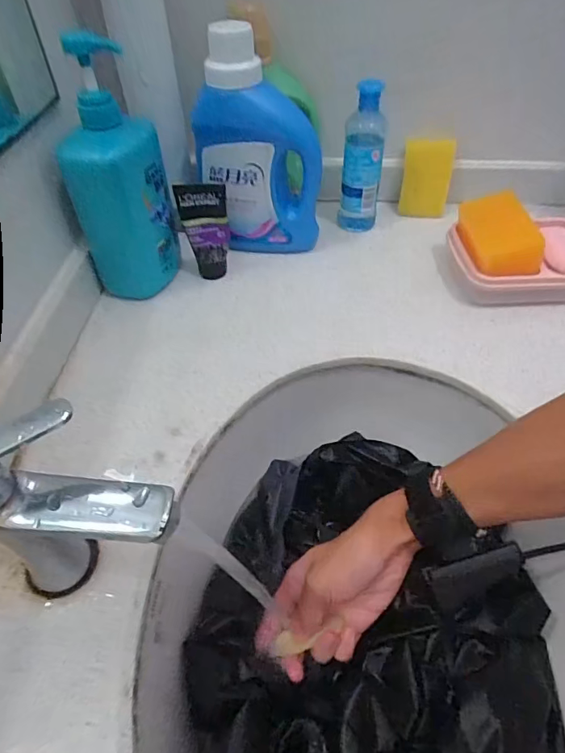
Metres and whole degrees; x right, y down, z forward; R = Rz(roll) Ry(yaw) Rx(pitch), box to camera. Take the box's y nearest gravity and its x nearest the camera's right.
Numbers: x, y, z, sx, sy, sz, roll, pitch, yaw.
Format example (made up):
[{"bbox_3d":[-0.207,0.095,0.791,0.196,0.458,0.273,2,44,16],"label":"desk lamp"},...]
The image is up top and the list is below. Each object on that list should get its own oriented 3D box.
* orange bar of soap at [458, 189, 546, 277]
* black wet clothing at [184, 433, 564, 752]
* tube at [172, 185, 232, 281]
[{"bbox_3d":[0.226,-0.150,0.491,0.057,0.041,0.091,-6,48,-4],"label":"orange bar of soap"},{"bbox_3d":[0.064,0.205,0.378,0.258,0.067,0.355,5,49,6],"label":"black wet clothing"},{"bbox_3d":[-0.084,-0.158,0.518,0.050,0.106,0.024,-12,50,-9],"label":"tube"}]

